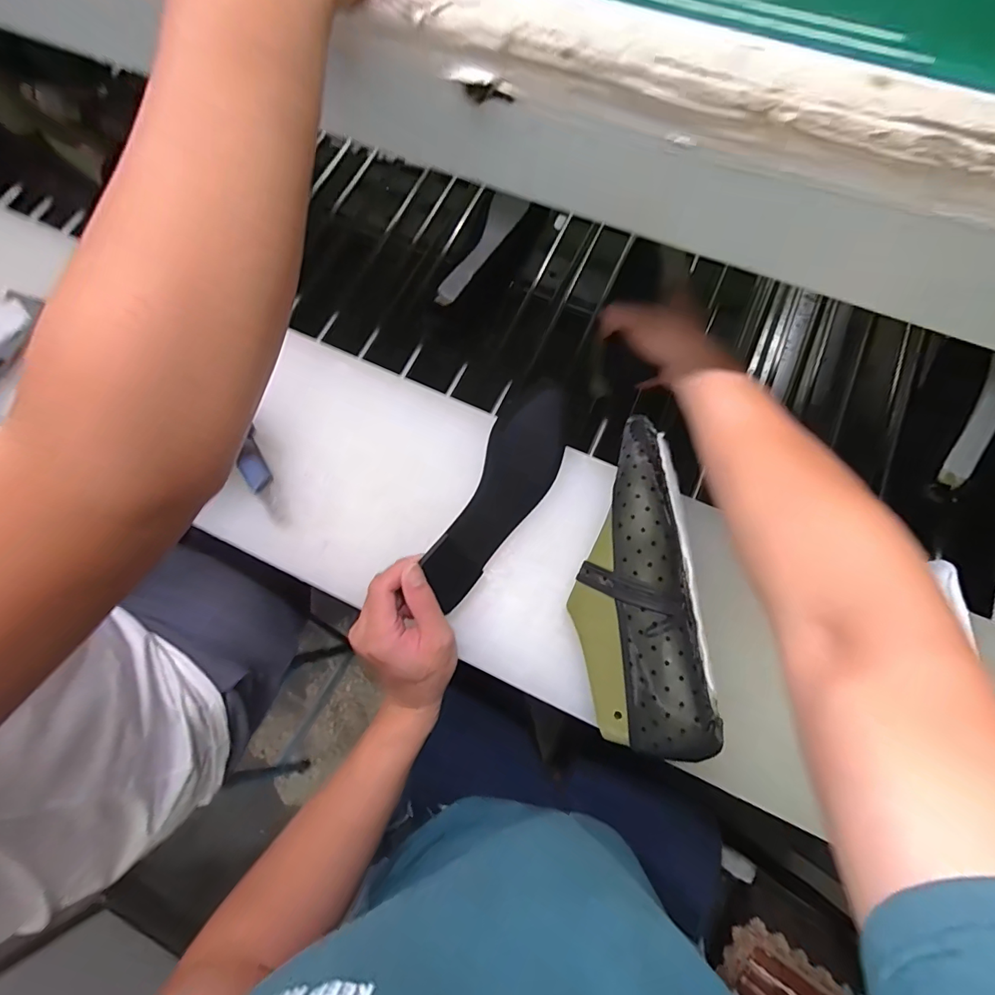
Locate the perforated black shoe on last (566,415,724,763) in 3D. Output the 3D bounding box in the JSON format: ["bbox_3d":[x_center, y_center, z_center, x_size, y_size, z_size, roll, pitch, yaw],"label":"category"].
[{"bbox_3d":[0.120,0.072,0.418,0.098,0.089,0.273,-1,72,2],"label":"perforated black shoe on last"}]

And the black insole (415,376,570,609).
[{"bbox_3d":[0.005,-0.006,0.455,0.079,0.011,0.232,40,70,-25],"label":"black insole"}]

